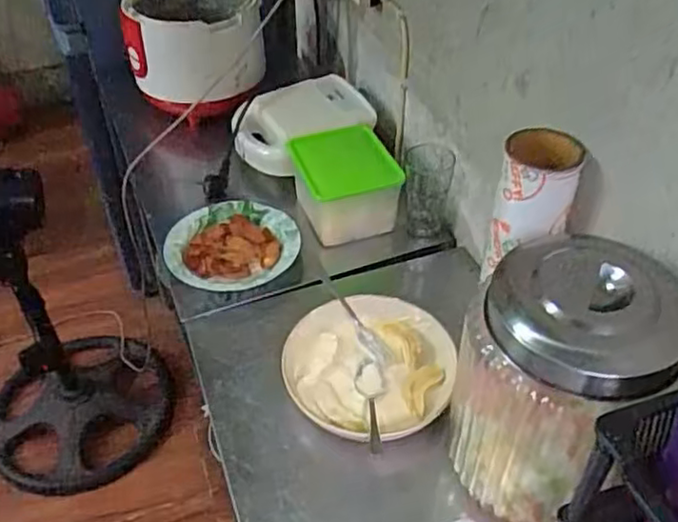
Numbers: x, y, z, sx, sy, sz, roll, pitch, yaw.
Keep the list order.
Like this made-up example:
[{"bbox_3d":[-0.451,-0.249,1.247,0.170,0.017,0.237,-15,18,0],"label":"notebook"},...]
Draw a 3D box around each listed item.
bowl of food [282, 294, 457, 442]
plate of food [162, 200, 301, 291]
[{"bbox_3d":[0.042,0.144,0.868,0.218,0.046,0.212,0,43,0],"label":"bowl of food"},{"bbox_3d":[-0.170,-0.027,1.040,0.201,0.042,0.187,0,43,0],"label":"plate of food"}]

